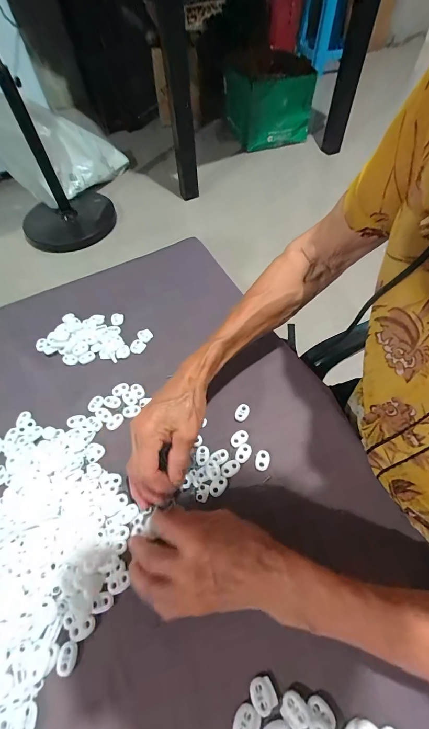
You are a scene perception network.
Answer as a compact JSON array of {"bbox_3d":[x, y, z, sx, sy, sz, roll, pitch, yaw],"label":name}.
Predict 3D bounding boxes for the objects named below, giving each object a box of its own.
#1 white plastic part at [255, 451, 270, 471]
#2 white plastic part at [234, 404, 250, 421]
[{"bbox_3d":[0.054,0.108,0.348,0.015,0.004,0.022,11,58,9],"label":"white plastic part"},{"bbox_3d":[0.034,0.058,0.379,0.015,0.004,0.023,27,62,17],"label":"white plastic part"}]

